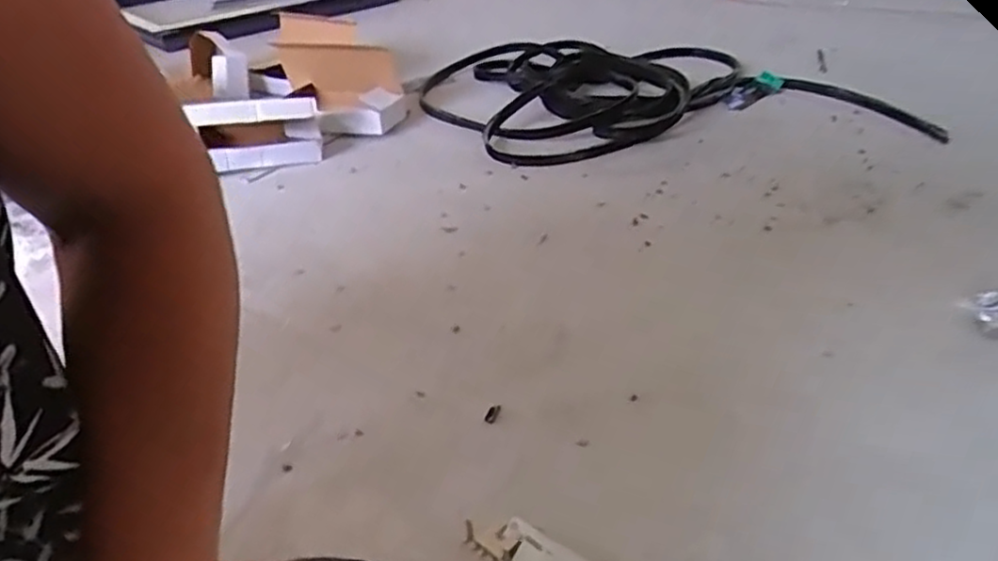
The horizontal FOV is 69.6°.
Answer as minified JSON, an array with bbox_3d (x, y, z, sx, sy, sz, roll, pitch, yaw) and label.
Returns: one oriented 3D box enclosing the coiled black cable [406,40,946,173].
[{"bbox_3d":[0.267,-0.340,1.268,0.764,0.068,0.517,-6,34,-5],"label":"coiled black cable"}]

